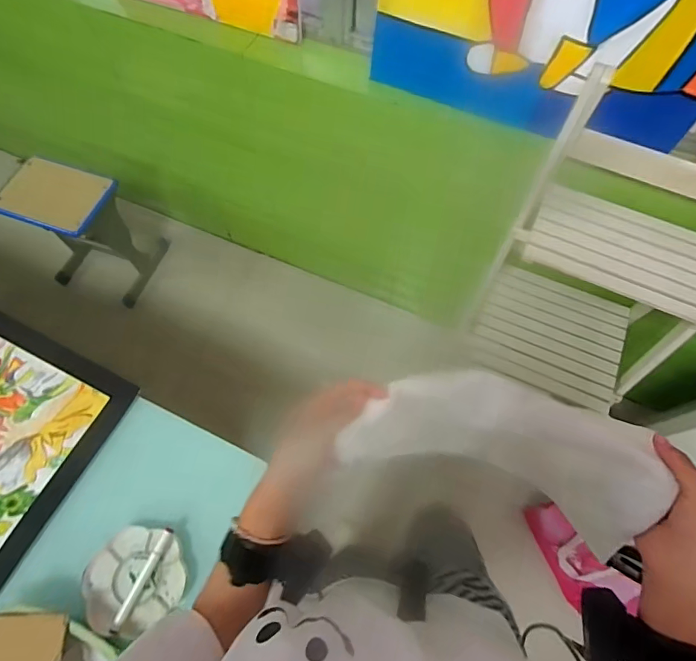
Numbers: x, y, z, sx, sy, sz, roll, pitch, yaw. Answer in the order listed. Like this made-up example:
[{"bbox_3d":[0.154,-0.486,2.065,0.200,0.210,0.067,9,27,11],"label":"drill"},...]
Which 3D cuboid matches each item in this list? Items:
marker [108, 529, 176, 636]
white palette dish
[{"bbox_3d":[-0.333,0.403,0.708,0.018,0.015,0.161,24,68,9],"label":"marker"},{"bbox_3d":[-0.351,0.410,0.717,0.154,0.020,0.153,-21,68,-9],"label":"white palette dish"}]

